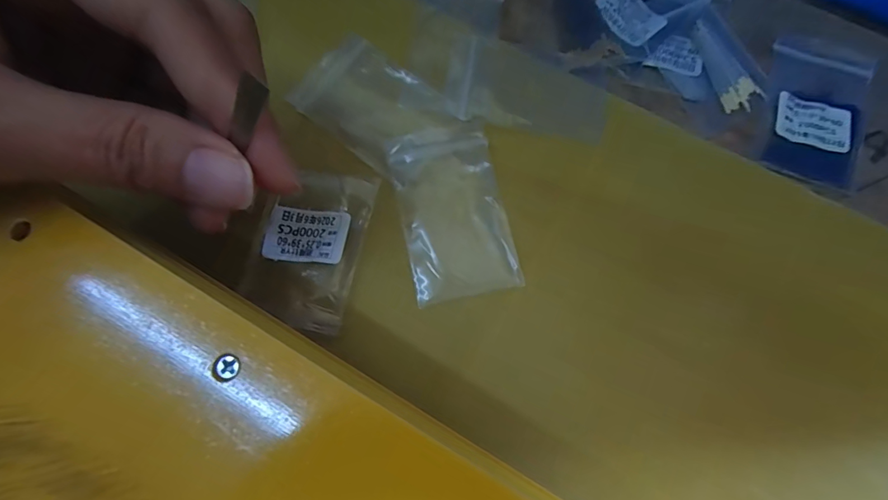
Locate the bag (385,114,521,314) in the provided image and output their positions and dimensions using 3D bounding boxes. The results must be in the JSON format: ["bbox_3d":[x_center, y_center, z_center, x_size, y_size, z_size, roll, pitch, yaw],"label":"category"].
[{"bbox_3d":[0.003,-0.015,0.156,0.037,0.004,0.065,-12,73,-3],"label":"bag"}]

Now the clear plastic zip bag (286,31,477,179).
[{"bbox_3d":[-0.026,-0.057,0.170,0.065,0.006,0.040,37,79,9],"label":"clear plastic zip bag"}]

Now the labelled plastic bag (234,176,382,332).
[{"bbox_3d":[-0.049,-0.002,0.152,0.037,0.004,0.057,11,74,4],"label":"labelled plastic bag"}]

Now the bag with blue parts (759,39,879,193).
[{"bbox_3d":[0.152,-0.057,0.172,0.038,0.004,0.063,19,76,5],"label":"bag with blue parts"}]

